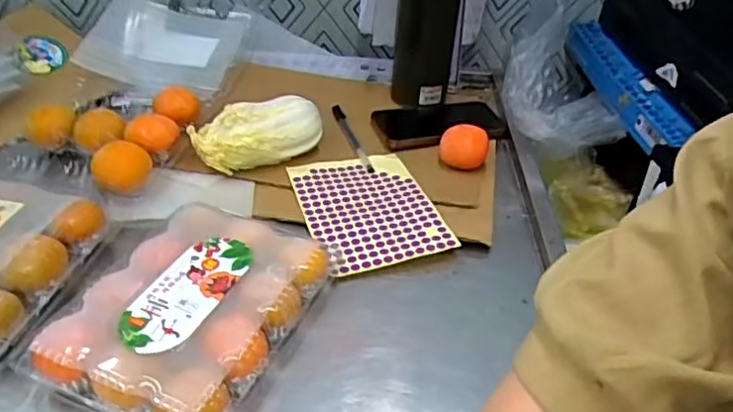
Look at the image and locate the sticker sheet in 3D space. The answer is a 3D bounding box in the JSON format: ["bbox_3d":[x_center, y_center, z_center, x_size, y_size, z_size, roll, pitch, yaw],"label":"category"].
[{"bbox_3d":[0.001,-0.002,0.662,0.130,0.010,0.179,-10,40,-17],"label":"sticker sheet"}]

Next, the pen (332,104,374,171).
[{"bbox_3d":[-0.017,-0.086,0.766,0.013,0.008,0.140,-11,41,-18],"label":"pen"}]

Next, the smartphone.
[{"bbox_3d":[0.091,-0.106,0.791,0.163,0.018,0.086,-8,40,-14],"label":"smartphone"}]

